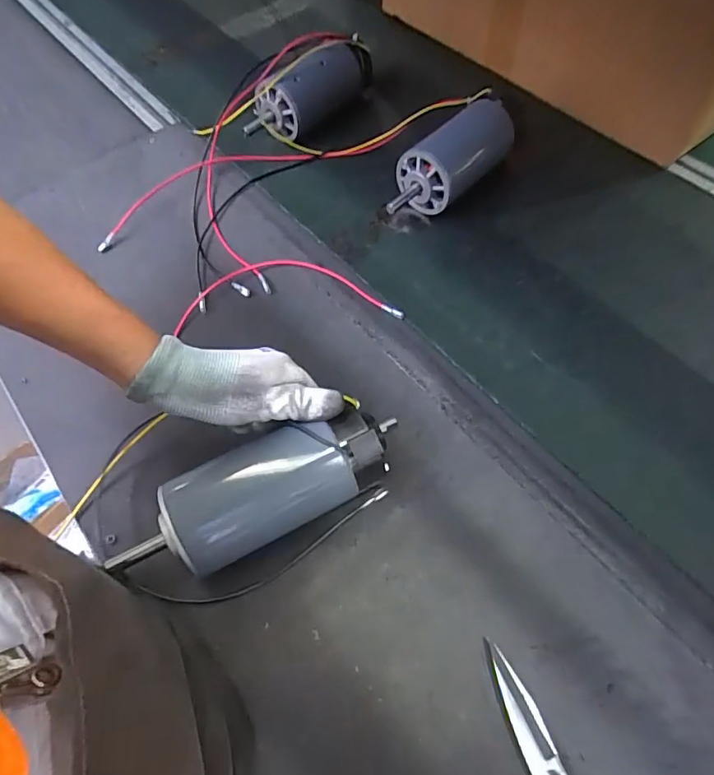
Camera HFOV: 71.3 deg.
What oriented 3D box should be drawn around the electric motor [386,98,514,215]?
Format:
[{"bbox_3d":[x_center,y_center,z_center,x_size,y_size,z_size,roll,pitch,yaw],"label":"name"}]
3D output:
[{"bbox_3d":[0.104,-0.256,0.581,0.059,0.071,0.178,40,68,22],"label":"electric motor"}]

